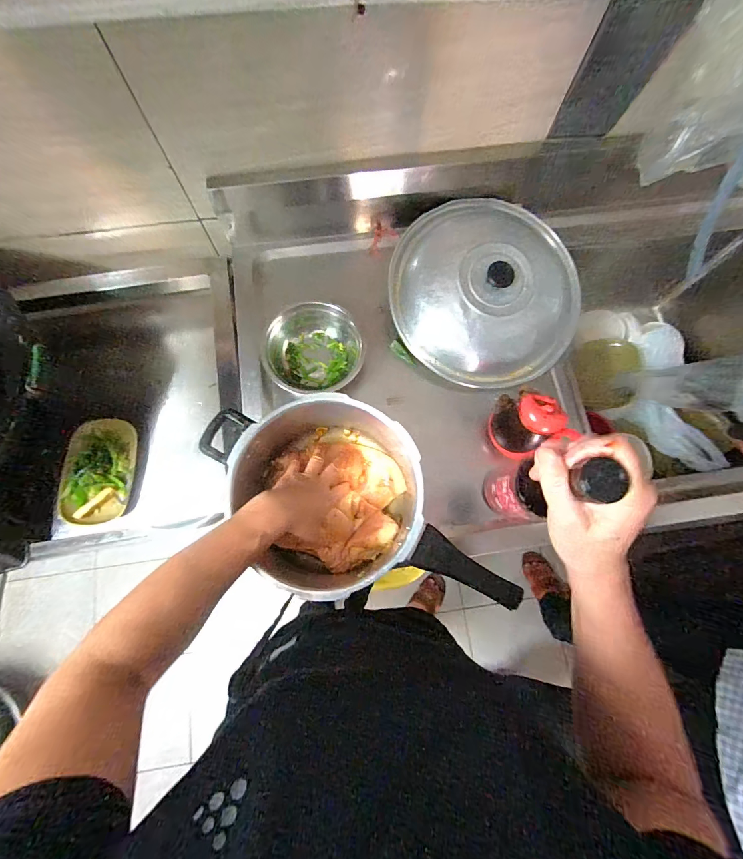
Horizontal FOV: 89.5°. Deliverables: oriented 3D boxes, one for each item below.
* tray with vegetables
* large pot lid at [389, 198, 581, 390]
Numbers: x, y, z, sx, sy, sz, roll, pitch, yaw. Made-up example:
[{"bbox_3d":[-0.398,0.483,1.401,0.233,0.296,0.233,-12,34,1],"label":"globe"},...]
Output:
[{"bbox_3d":[-0.511,0.081,0.718,0.126,0.056,0.196,5,74,-1],"label":"tray with vegetables"},{"bbox_3d":[0.205,-0.240,0.629,0.337,0.075,0.337,0,88,-5],"label":"large pot lid"}]

